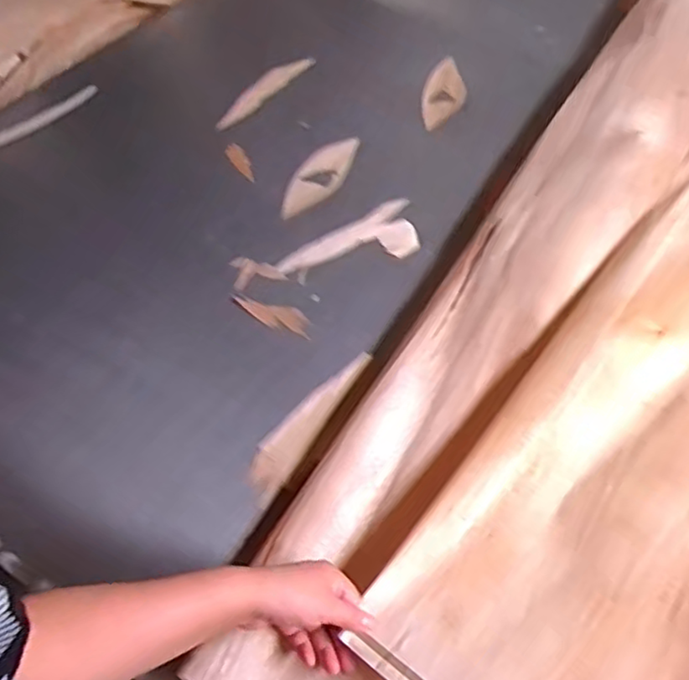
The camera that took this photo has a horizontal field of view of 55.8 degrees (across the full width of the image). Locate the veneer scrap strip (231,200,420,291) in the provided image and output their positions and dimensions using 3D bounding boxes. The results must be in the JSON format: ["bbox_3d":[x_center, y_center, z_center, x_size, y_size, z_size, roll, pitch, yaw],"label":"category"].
[{"bbox_3d":[-0.013,-0.130,0.952,0.298,0.017,0.106,-24,55,-18],"label":"veneer scrap strip"}]

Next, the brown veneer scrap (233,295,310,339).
[{"bbox_3d":[-0.097,-0.036,0.884,0.112,0.007,0.039,19,59,7],"label":"brown veneer scrap"}]

